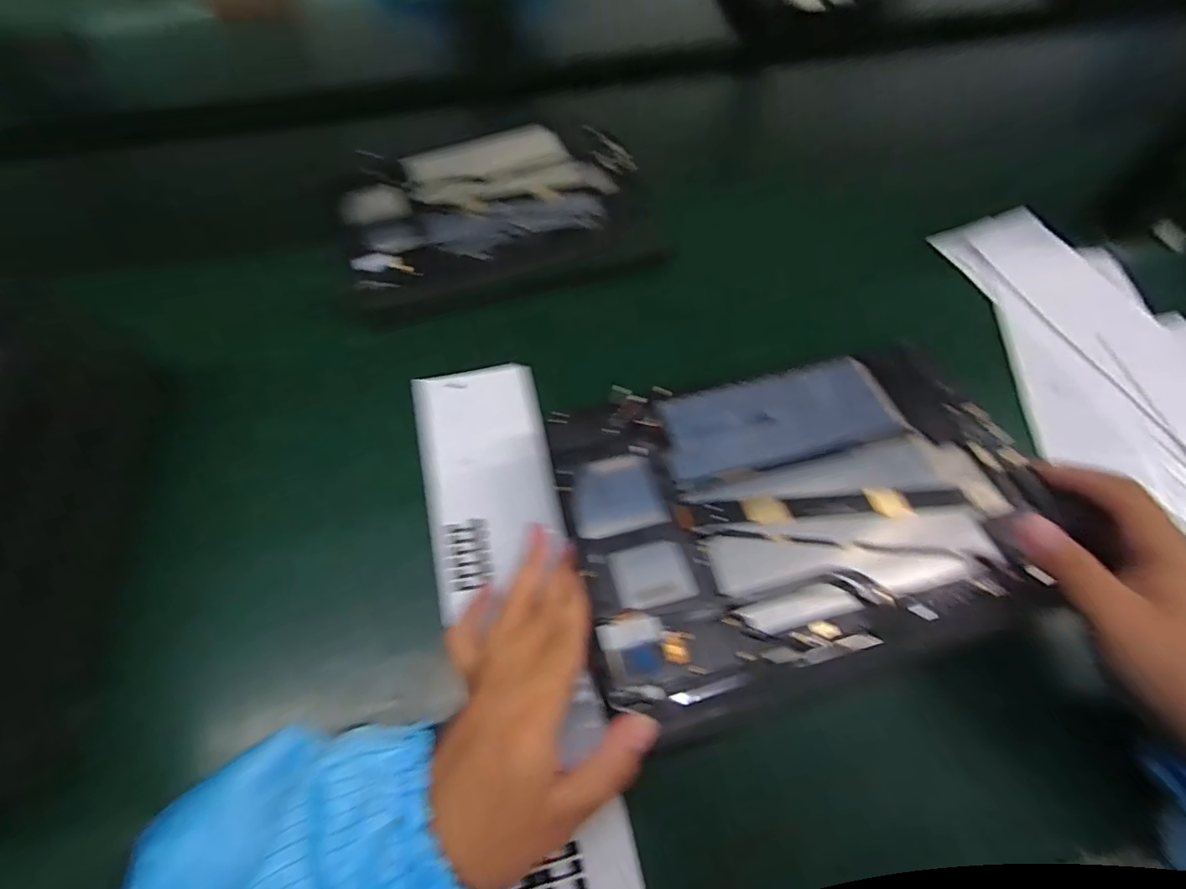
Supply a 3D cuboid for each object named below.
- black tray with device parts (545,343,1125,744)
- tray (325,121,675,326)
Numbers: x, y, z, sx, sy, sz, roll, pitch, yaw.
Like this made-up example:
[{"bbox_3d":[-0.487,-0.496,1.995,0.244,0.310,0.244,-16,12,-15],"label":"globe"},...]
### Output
[{"bbox_3d":[0.109,0.028,0.267,0.242,0.017,0.163,-14,61,-5],"label":"black tray with device parts"},{"bbox_3d":[-0.078,-0.193,0.428,0.236,0.030,0.185,-18,61,-7],"label":"tray"}]

